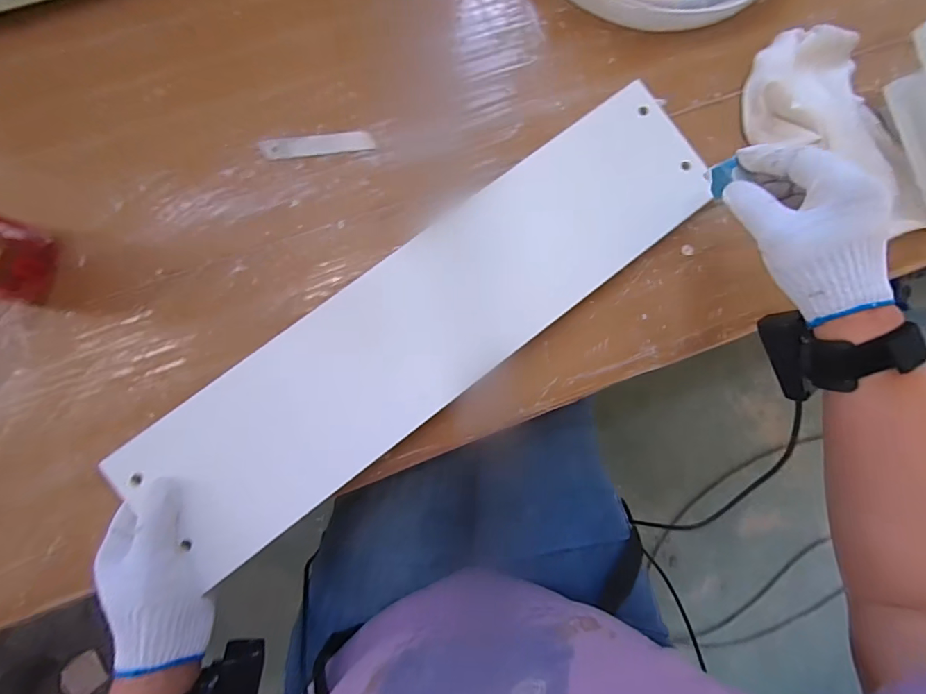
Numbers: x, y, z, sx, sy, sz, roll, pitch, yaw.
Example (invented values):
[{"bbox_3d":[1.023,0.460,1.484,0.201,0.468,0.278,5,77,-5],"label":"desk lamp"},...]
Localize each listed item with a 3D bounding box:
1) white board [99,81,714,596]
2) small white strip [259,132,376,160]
[{"bbox_3d":[-0.018,-0.029,0.388,0.533,0.023,0.141,-37,90,-6],"label":"white board"},{"bbox_3d":[-0.129,-0.180,0.398,0.098,0.004,0.020,-7,87,-4],"label":"small white strip"}]

